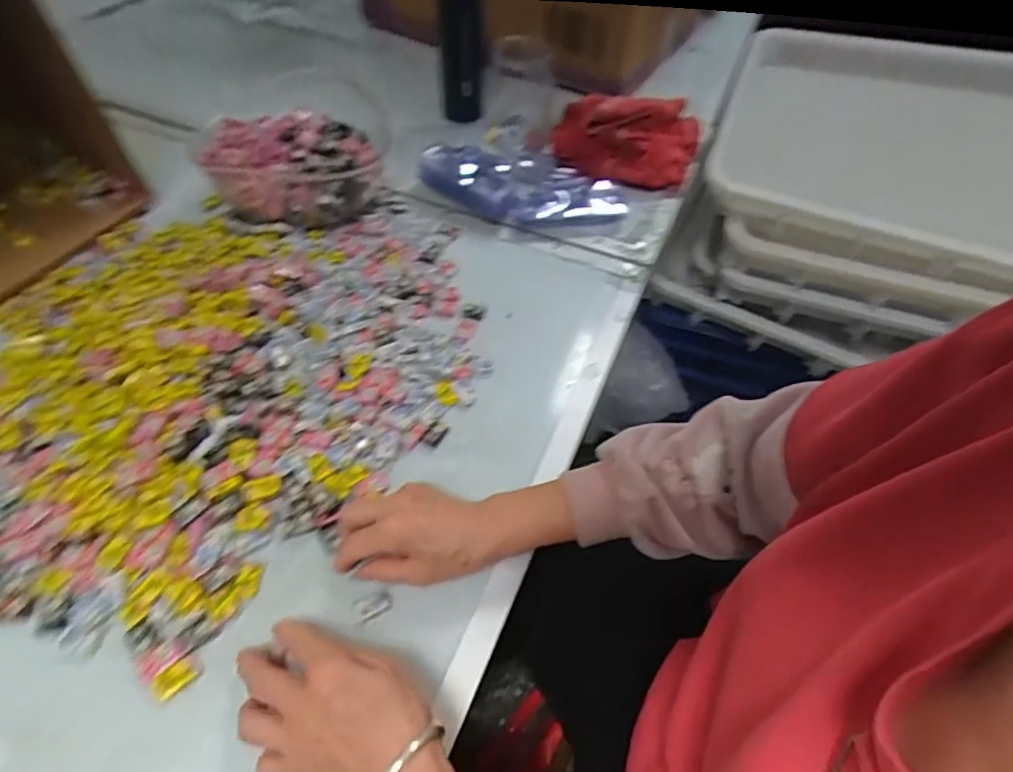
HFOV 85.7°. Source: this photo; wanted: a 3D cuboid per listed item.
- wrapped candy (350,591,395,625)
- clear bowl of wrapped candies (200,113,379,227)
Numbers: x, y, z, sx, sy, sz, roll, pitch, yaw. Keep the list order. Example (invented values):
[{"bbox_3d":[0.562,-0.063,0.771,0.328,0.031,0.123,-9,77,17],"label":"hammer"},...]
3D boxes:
[{"bbox_3d":[-0.102,0.169,0.419,0.030,0.005,0.019,-15,56,-14],"label":"wrapped candy"},{"bbox_3d":[-0.271,-0.278,0.685,0.208,0.075,0.187,20,55,11],"label":"clear bowl of wrapped candies"}]

